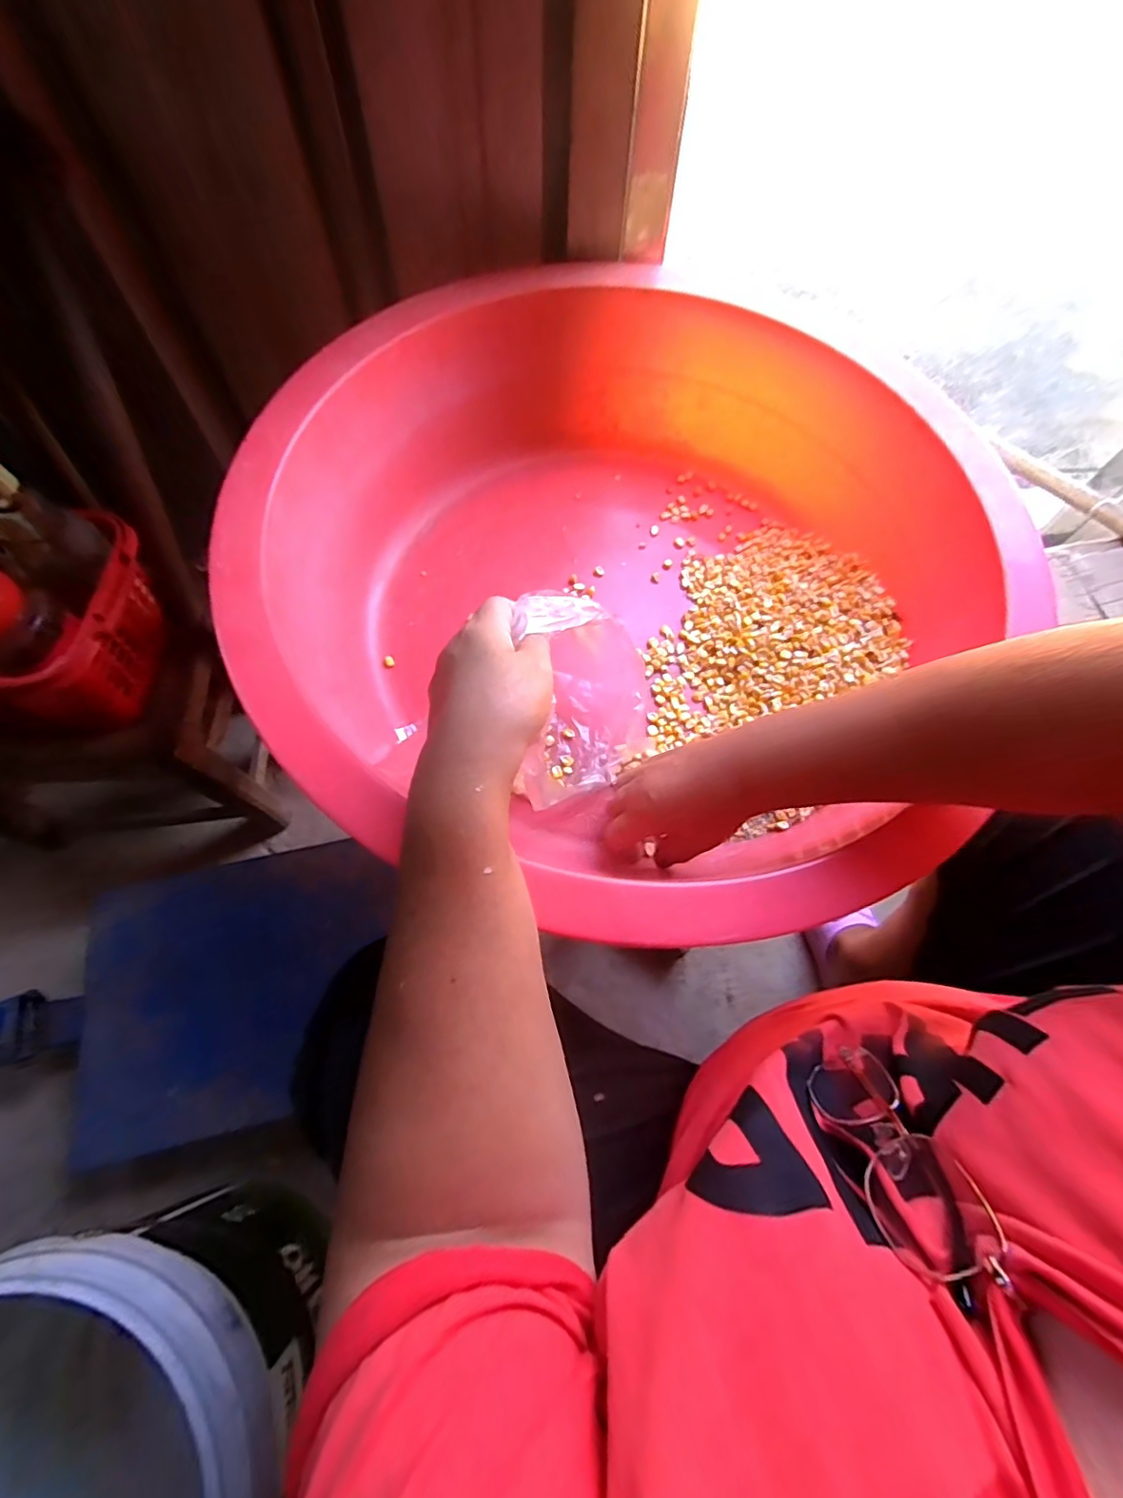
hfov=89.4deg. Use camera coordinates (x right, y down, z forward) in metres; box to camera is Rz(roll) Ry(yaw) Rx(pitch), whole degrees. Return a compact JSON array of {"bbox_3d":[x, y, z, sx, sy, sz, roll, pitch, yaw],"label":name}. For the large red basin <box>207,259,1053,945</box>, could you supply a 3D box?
[{"bbox_3d":[0.038,-0.146,0.493,0.531,0.160,0.562,1,65,-1],"label":"large red basin"}]

